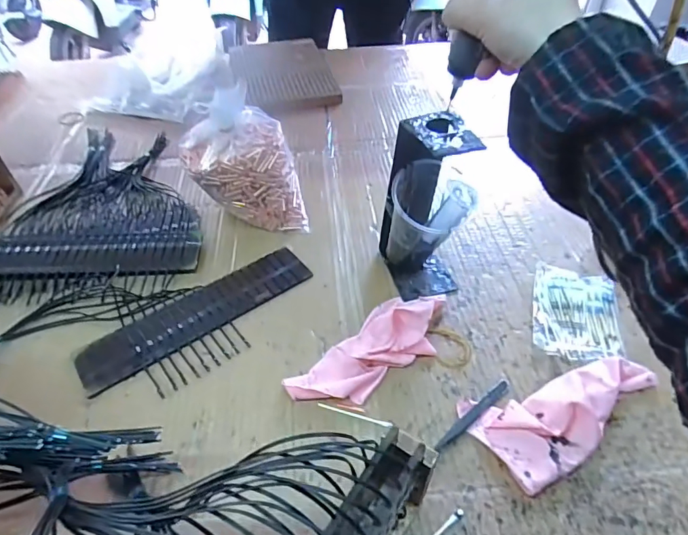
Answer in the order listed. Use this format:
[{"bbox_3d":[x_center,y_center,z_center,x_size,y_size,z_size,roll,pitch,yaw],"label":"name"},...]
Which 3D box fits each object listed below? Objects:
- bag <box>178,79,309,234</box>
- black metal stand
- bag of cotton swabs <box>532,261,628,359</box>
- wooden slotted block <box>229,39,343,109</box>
[{"bbox_3d":[-0.127,-0.131,0.563,0.138,0.174,0.078,-11,47,-9],"label":"bag"},{"bbox_3d":[0.090,-0.063,0.480,0.077,0.200,0.089,-9,46,-7],"label":"black metal stand"},{"bbox_3d":[0.254,0.047,0.489,0.082,0.025,0.115,11,46,13],"label":"bag of cotton swabs"},{"bbox_3d":[-0.129,-0.406,0.926,0.192,0.038,0.300,-13,46,-11],"label":"wooden slotted block"}]

